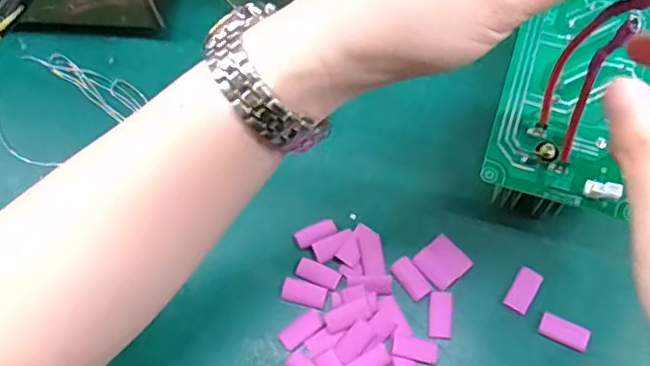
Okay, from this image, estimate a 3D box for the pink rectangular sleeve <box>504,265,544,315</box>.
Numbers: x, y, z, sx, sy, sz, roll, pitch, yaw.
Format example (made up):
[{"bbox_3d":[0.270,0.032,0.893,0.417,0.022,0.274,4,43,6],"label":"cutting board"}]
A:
[{"bbox_3d":[0.110,0.059,0.341,0.013,0.004,0.026,29,71,14],"label":"pink rectangular sleeve"}]

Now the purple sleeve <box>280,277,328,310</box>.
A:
[{"bbox_3d":[-0.012,0.062,0.347,0.025,0.004,0.013,13,68,8],"label":"purple sleeve"}]

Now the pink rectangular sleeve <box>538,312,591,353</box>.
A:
[{"bbox_3d":[0.129,0.080,0.331,0.025,0.004,0.012,26,70,13],"label":"pink rectangular sleeve"}]

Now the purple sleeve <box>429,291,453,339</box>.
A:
[{"bbox_3d":[0.064,0.072,0.338,0.013,0.004,0.025,4,67,4],"label":"purple sleeve"}]

